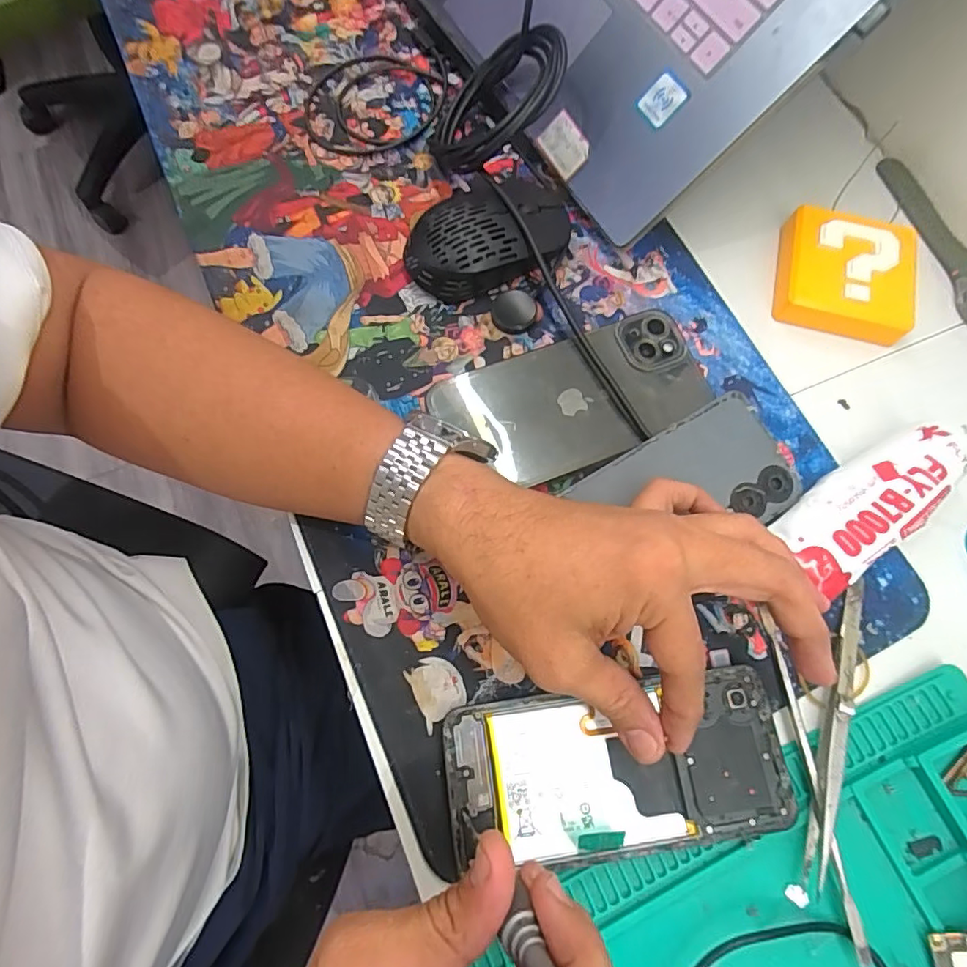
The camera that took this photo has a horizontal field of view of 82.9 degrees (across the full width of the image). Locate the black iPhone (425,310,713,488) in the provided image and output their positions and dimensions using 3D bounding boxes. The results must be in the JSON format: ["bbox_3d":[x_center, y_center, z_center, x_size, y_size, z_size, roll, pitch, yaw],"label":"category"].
[{"bbox_3d":[0.054,-0.050,0.319,0.153,0.010,0.078,-21,72,-7],"label":"black iPhone"}]

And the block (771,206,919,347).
[{"bbox_3d":[0.233,-0.137,0.356,0.079,0.027,0.079,12,71,2],"label":"block"}]

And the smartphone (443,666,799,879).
[{"bbox_3d":[0.065,0.134,0.261,0.161,0.011,0.073,-2,71,-3],"label":"smartphone"}]

